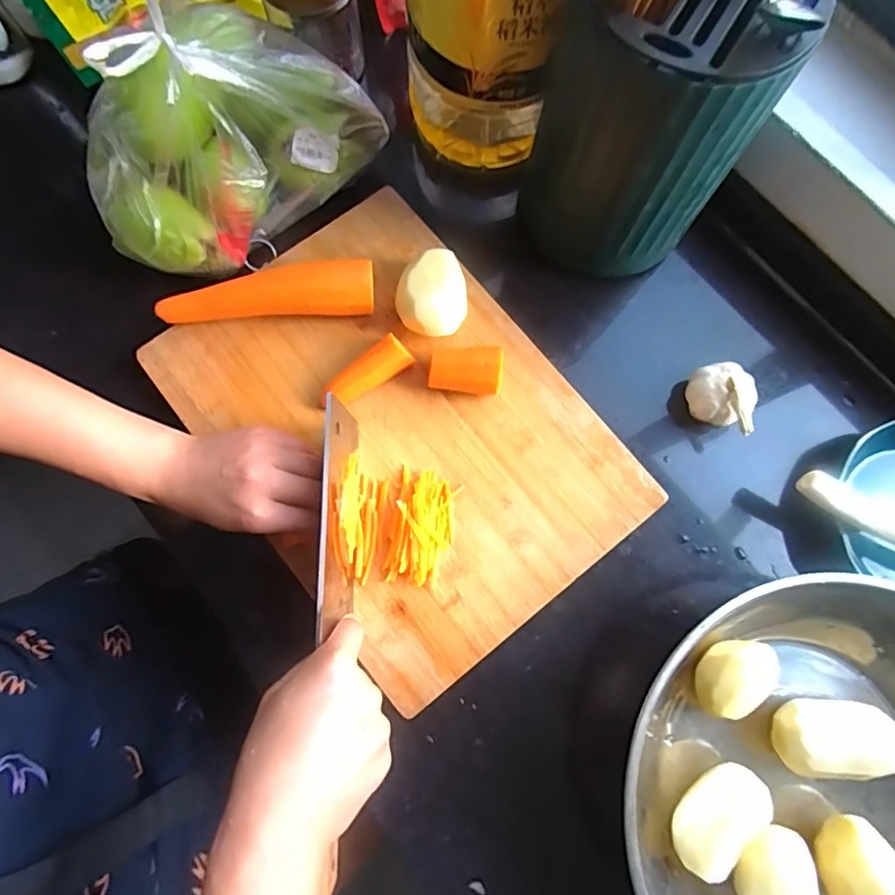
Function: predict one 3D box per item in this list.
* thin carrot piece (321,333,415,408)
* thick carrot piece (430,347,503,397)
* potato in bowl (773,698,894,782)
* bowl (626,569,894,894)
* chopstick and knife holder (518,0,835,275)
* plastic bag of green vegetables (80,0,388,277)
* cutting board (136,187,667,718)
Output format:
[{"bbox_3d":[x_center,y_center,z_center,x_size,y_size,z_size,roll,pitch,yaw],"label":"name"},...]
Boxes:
[{"bbox_3d":[-0.068,-0.059,0.435,0.078,0.026,0.024,-32,81,-8],"label":"thin carrot piece"},{"bbox_3d":[0.015,-0.061,0.437,0.056,0.034,0.034,6,78,0],"label":"thick carrot piece"},{"bbox_3d":[0.290,0.216,0.403,0.088,0.044,0.050,2,78,-1],"label":"potato in bowl"},{"bbox_3d":[0.270,0.253,0.383,0.298,0.085,0.301,0,78,-1],"label":"bowl"},{"bbox_3d":[0.144,-0.244,0.397,0.145,0.173,0.145,16,78,2],"label":"chopstick and knife holder"},{"bbox_3d":[-0.180,-0.264,0.411,0.242,0.139,0.162,-35,81,-8],"label":"plastic bag of green vegetables"},{"bbox_3d":[-0.040,-0.018,0.441,0.262,0.023,0.362,-37,82,-8],"label":"cutting board"}]

